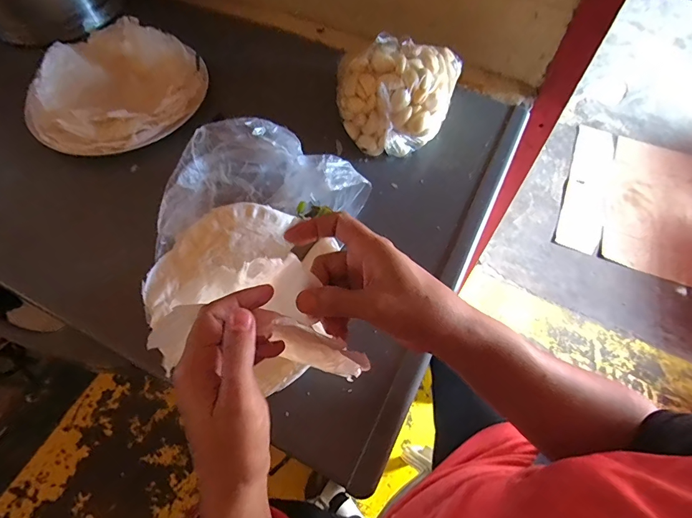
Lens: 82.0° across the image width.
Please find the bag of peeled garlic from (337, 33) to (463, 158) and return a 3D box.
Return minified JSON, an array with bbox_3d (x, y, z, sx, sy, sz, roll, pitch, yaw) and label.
[{"bbox_3d":[0.067,-0.222,0.518,0.139,0.101,0.173,18,62,9],"label":"bag of peeled garlic"}]

